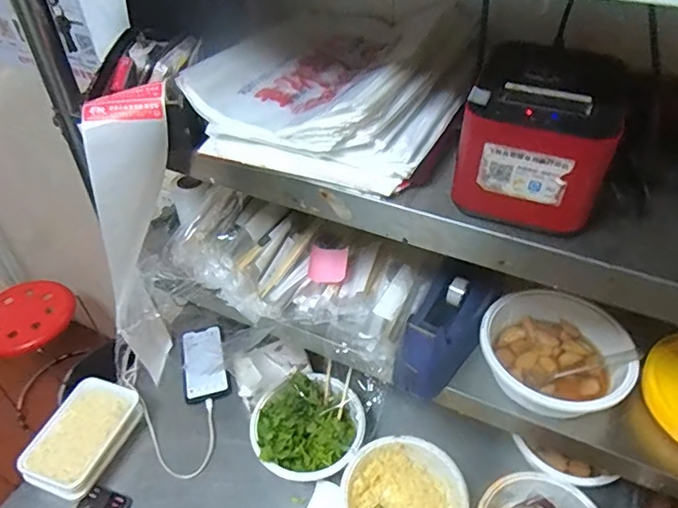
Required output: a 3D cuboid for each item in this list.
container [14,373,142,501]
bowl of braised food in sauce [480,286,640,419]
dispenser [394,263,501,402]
[{"bbox_3d":[-0.399,0.293,0.842,0.119,0.065,0.173,13,45,17],"label":"container"},{"bbox_3d":[0.257,0.113,0.645,0.161,0.060,0.155,-2,42,2],"label":"bowl of braised food in sauce"},{"bbox_3d":[0.129,0.094,0.647,0.076,0.096,0.146,19,47,23],"label":"dispenser"}]

